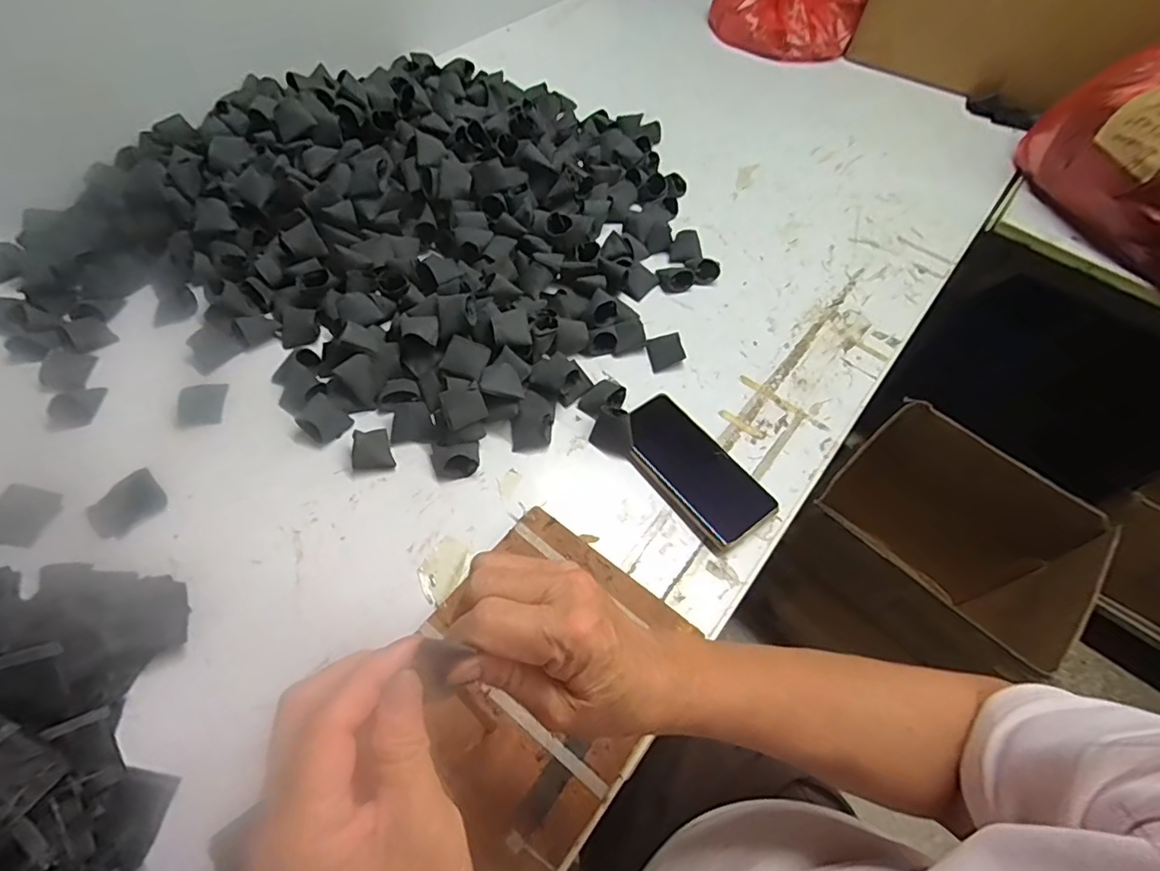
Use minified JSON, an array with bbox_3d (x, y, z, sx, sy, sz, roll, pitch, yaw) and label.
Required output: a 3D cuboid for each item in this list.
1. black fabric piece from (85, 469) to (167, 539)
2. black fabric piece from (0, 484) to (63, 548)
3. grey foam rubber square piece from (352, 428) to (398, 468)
[{"bbox_3d":[-0.386,0.058,0.481,0.052,0.004,0.054,39,63,19],"label":"black fabric piece"},{"bbox_3d":[-0.465,0.066,0.469,0.053,0.004,0.050,9,57,2],"label":"black fabric piece"},{"bbox_3d":[-0.193,0.013,0.519,0.035,0.022,0.039,-18,60,-15],"label":"grey foam rubber square piece"}]

